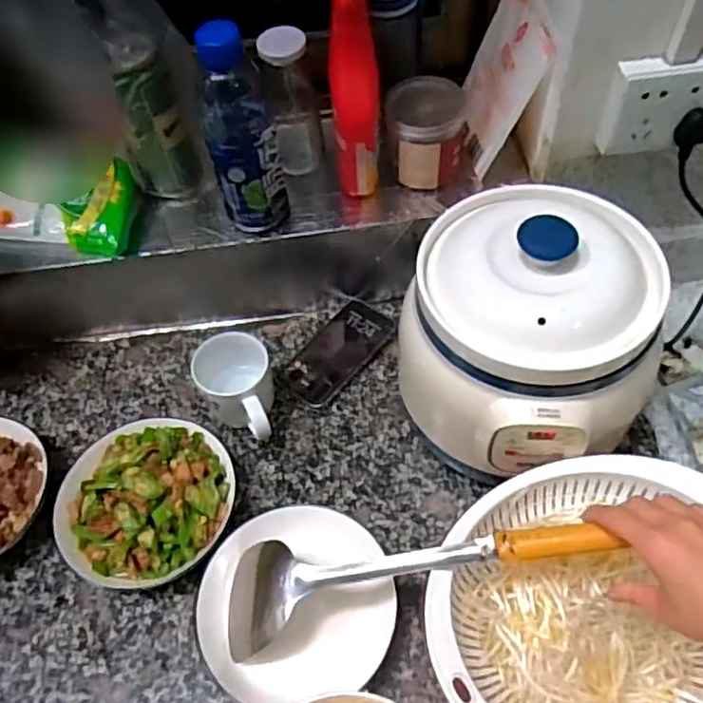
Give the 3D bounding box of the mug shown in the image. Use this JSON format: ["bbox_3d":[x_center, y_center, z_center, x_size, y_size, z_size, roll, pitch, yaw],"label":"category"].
[{"bbox_3d":[-0.114,0.046,0.689,0.073,0.084,0.110,-28,57,-17],"label":"mug"}]

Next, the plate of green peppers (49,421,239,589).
[{"bbox_3d":[-0.205,0.143,0.643,0.168,0.058,0.167,-1,54,2],"label":"plate of green peppers"}]

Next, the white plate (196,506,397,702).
[{"bbox_3d":[-0.050,0.224,0.581,0.167,0.046,0.160,-1,54,2],"label":"white plate"}]

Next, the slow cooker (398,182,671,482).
[{"bbox_3d":[0.166,-0.005,0.612,0.221,0.245,0.218,32,61,24],"label":"slow cooker"}]

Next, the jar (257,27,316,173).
[{"bbox_3d":[-0.066,-0.268,0.702,0.048,0.167,0.053,-3,53,1],"label":"jar"}]

